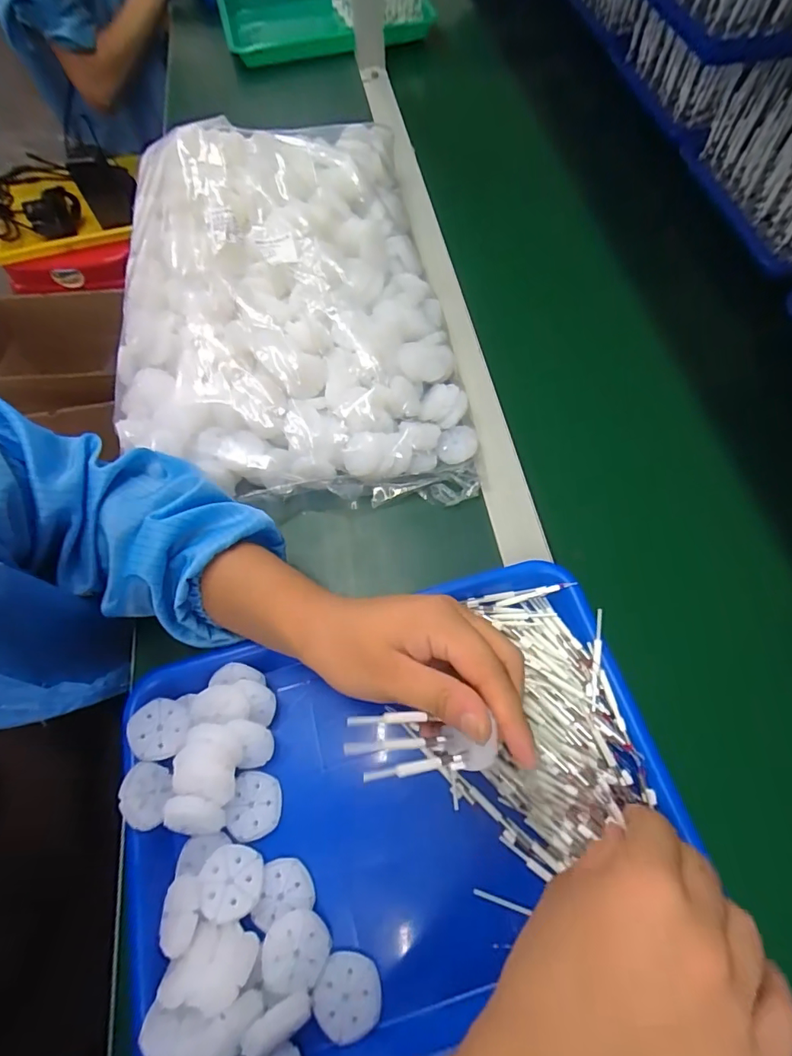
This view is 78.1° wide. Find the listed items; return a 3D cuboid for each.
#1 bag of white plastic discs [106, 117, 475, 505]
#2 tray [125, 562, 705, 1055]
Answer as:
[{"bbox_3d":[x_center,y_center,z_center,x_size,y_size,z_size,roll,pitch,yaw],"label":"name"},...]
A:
[{"bbox_3d":[-0.114,-0.218,0.462,0.310,0.115,0.420,-10,65,-2],"label":"bag of white plastic discs"},{"bbox_3d":[0.004,0.174,0.311,0.322,0.046,0.241,-14,65,-4],"label":"tray"}]

